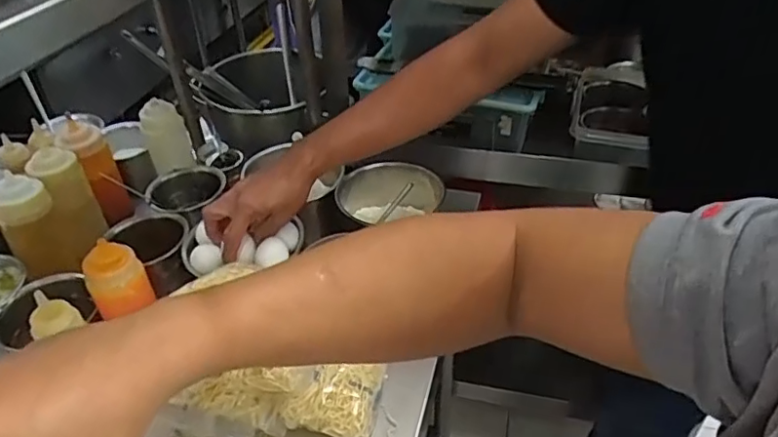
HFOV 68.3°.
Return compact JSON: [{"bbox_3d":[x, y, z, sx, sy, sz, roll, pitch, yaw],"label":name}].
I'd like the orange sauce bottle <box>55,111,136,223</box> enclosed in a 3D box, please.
[{"bbox_3d":[-0.459,-0.077,0.899,0.064,0.158,0.072,-2,39,0],"label":"orange sauce bottle"}]

